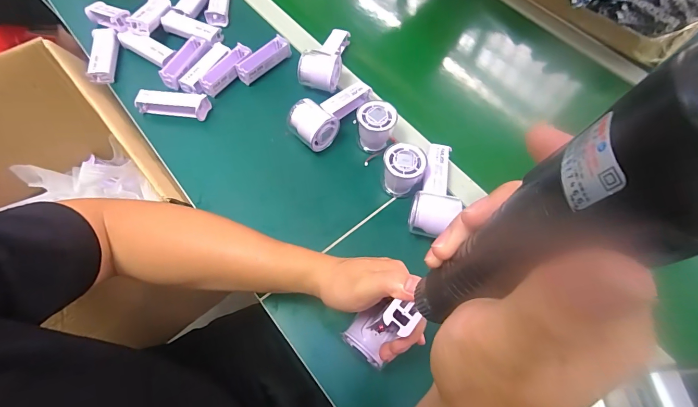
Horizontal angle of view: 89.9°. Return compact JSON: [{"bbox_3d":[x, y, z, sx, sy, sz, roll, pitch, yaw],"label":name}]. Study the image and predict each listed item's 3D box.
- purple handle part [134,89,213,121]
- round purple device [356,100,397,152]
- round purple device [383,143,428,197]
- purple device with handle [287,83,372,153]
[{"bbox_3d":[-0.273,-0.155,0.550,0.104,0.030,0.032,8,62,1],"label":"purple handle part"},{"bbox_3d":[0.040,-0.117,0.527,0.051,0.056,0.051,1,62,-3],"label":"round purple device"},{"bbox_3d":[0.075,-0.044,0.493,0.055,0.057,0.056,1,62,-3],"label":"round purple device"},{"bbox_3d":[-0.029,-0.148,0.548,0.064,0.056,0.143,34,66,14],"label":"purple device with handle"}]

